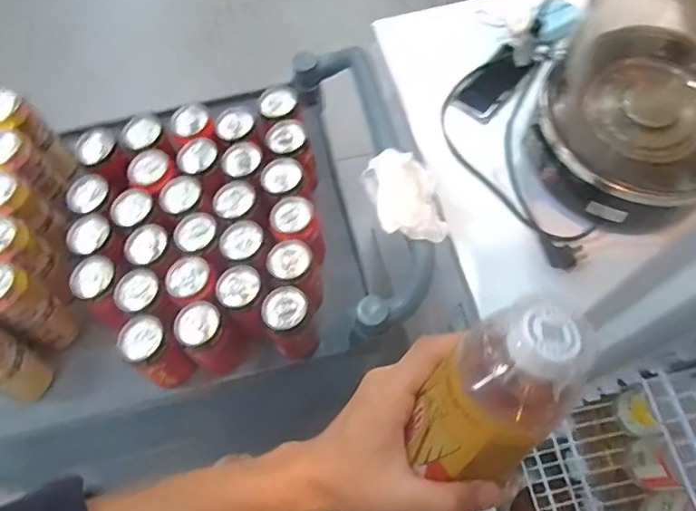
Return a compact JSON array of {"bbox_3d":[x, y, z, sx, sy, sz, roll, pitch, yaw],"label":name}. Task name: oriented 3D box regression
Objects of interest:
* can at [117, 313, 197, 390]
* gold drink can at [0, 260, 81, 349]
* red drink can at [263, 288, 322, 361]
[{"bbox_3d":[-0.248,0.127,0.718,0.076,0.101,0.060,41,74,17],"label":"can"},{"bbox_3d":[-0.426,0.069,0.731,0.076,0.146,0.067,28,71,13],"label":"gold drink can"},{"bbox_3d":[-0.075,0.093,0.735,0.057,0.117,0.065,-19,68,-6],"label":"red drink can"}]

